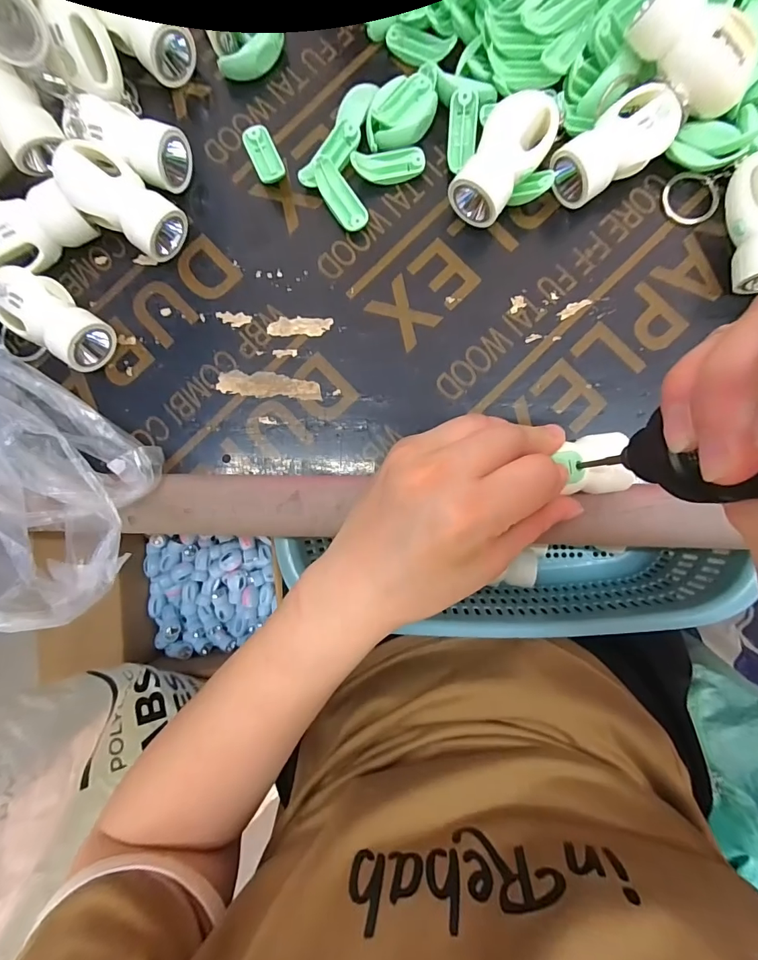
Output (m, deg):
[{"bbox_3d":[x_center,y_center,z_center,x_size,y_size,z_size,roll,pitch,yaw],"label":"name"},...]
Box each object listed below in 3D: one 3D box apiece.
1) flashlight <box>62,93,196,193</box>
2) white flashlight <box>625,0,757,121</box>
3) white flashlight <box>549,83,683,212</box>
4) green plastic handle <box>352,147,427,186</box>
[{"bbox_3d":[-0.136,-0.186,0.229,0.061,0.026,0.030,21,88,-18],"label":"flashlight"},{"bbox_3d":[0.154,-0.211,0.207,0.064,0.023,0.028,34,89,-11],"label":"white flashlight"},{"bbox_3d":[0.123,-0.174,0.226,0.061,0.031,0.031,-33,86,1],"label":"white flashlight"},{"bbox_3d":[0.006,-0.178,0.239,0.040,0.014,0.015,-13,87,2],"label":"green plastic handle"}]

